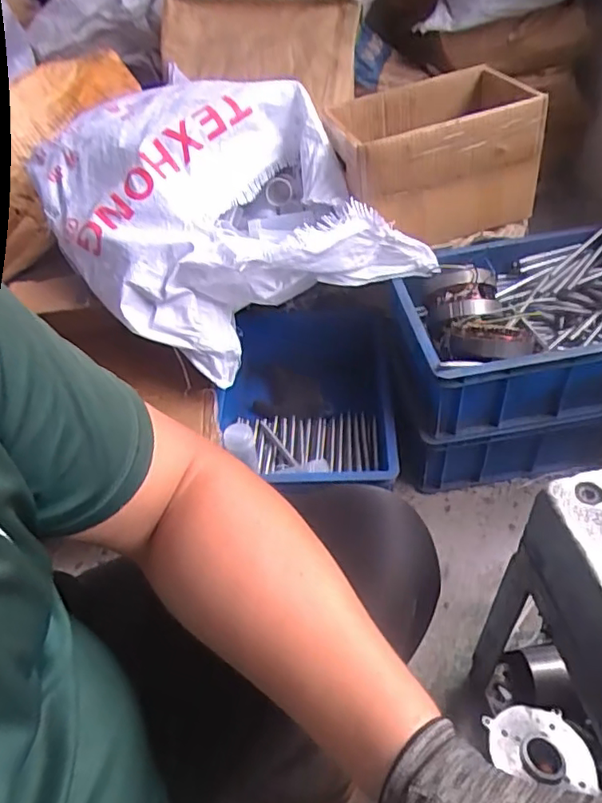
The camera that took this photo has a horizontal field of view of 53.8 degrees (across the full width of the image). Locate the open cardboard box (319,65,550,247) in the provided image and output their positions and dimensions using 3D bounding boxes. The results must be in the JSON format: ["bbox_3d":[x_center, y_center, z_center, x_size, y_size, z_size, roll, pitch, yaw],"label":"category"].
[{"bbox_3d":[0.223,-0.409,1.012,0.338,0.192,0.235,-6,47,0],"label":"open cardboard box"}]

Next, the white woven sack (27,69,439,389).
[{"bbox_3d":[-0.162,-0.351,1.028,0.487,0.271,0.594,-25,50,-17],"label":"white woven sack"}]

